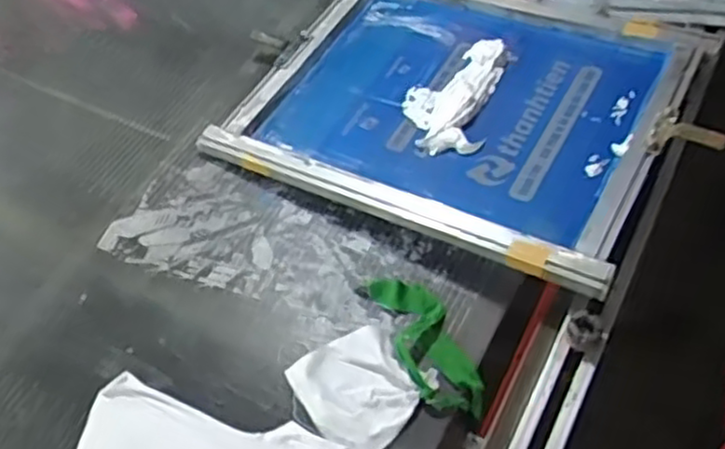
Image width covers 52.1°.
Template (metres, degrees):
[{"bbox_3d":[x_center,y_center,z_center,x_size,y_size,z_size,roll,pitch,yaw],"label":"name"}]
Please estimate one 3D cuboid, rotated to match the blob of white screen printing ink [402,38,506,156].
[{"bbox_3d":[0.130,-0.192,1.079,0.127,0.031,0.249,11,55,12],"label":"blob of white screen printing ink"}]

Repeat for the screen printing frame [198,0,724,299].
[{"bbox_3d":[0.158,-0.202,1.097,0.579,0.045,0.552,21,53,23],"label":"screen printing frame"}]

